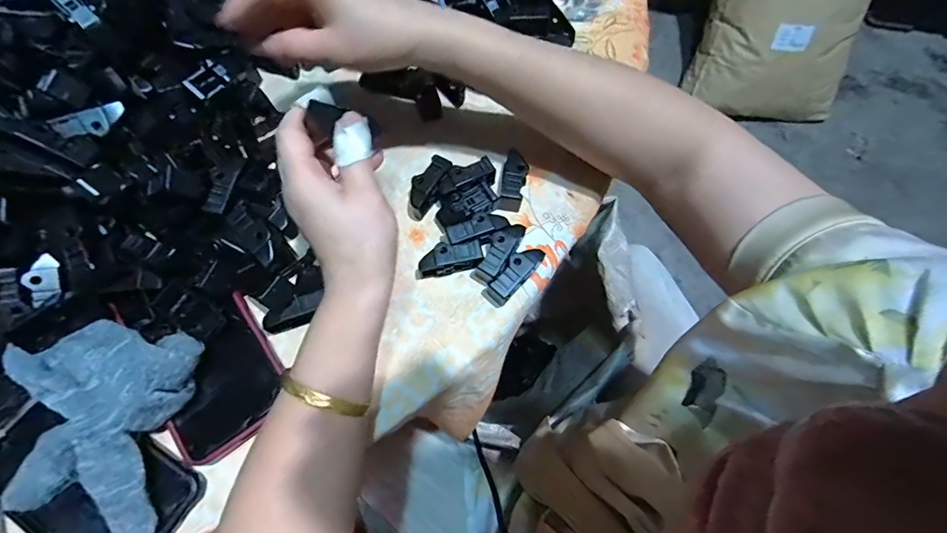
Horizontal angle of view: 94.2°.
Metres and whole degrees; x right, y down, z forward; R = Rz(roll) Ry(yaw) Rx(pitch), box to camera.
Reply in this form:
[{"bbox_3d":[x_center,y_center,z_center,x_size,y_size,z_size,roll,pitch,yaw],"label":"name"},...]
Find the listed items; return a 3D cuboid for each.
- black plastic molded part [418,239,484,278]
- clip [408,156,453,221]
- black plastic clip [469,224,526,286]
[{"bbox_3d":[-0.018,-0.006,0.332,0.048,0.018,0.019,-13,71,-6],"label":"black plastic molded part"},{"bbox_3d":[-0.036,-0.064,0.355,0.021,0.023,0.050,22,71,7],"label":"clip"},{"bbox_3d":[0.019,-0.010,0.334,0.021,0.019,0.053,35,87,11],"label":"black plastic clip"}]

